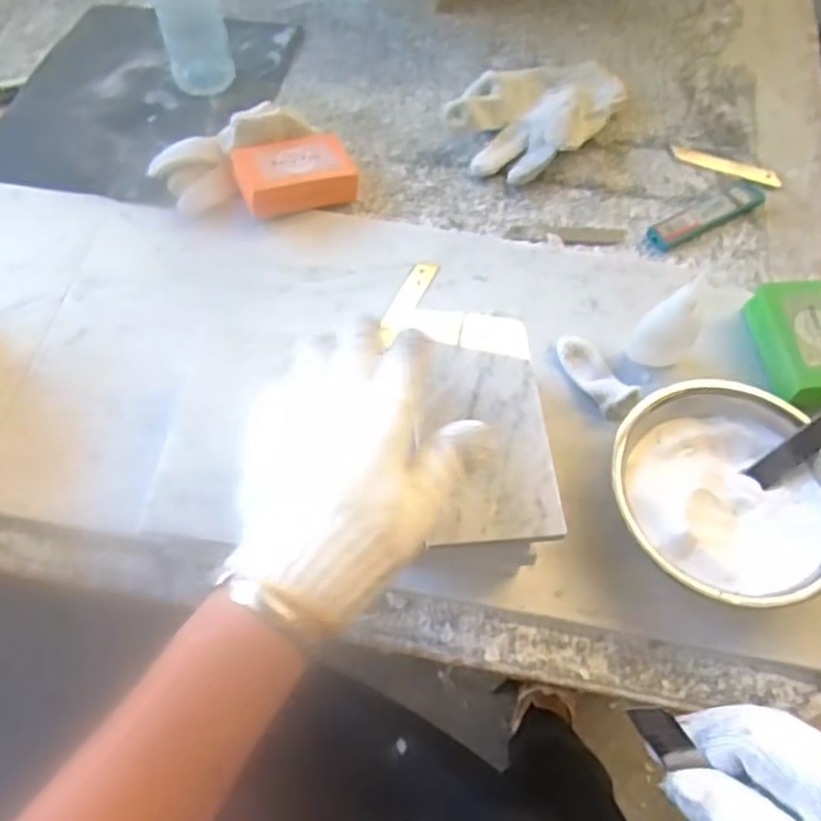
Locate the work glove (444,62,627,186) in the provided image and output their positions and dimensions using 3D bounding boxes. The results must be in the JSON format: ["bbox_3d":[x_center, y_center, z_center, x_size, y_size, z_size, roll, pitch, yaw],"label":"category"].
[{"bbox_3d":[0.121,-0.274,0.654,0.182,0.033,0.112,-39,69,-19],"label":"work glove"}]

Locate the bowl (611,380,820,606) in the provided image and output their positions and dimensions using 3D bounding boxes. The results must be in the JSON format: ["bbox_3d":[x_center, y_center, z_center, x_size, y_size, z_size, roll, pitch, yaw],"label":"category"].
[{"bbox_3d":[0.204,0.055,0.474,0.138,0.047,0.144,1,62,-1],"label":"bowl"}]

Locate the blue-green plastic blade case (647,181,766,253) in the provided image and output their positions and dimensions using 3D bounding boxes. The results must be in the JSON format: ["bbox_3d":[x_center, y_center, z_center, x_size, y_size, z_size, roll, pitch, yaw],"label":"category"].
[{"bbox_3d":[0.248,-0.164,0.612,0.111,0.012,0.030,-27,66,-15],"label":"blue-green plastic blade case"}]

